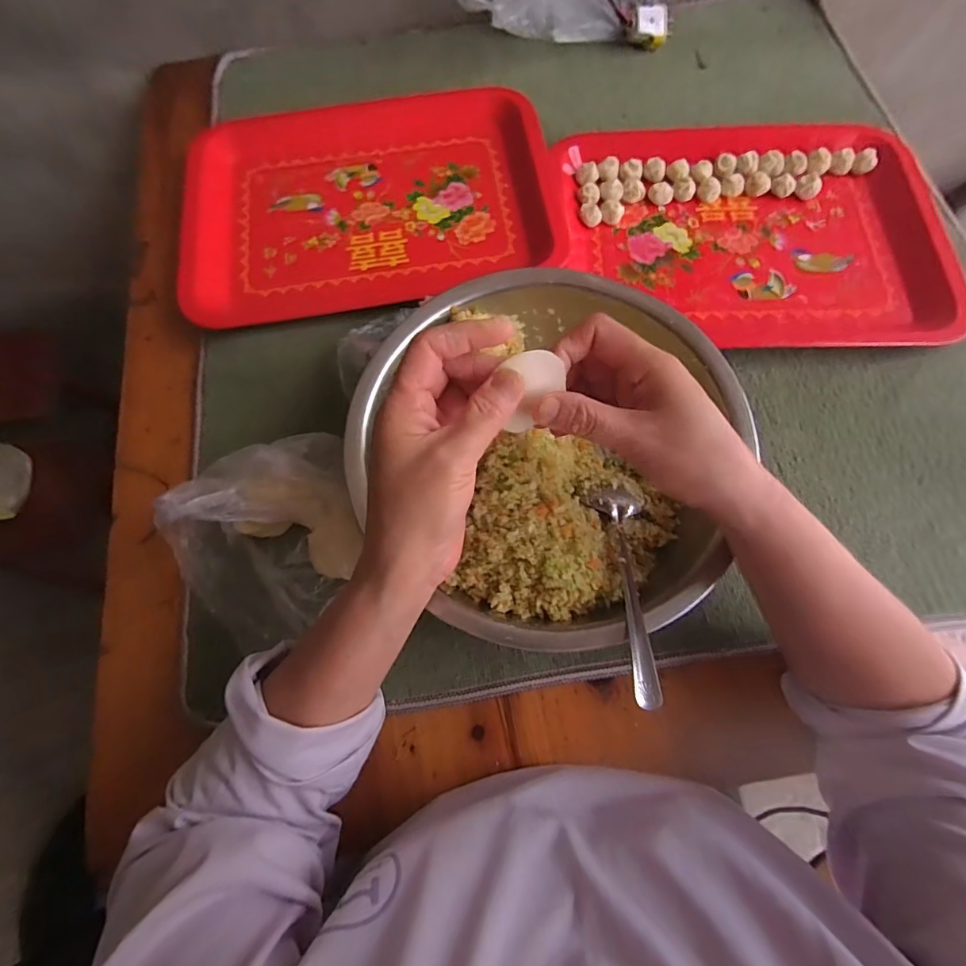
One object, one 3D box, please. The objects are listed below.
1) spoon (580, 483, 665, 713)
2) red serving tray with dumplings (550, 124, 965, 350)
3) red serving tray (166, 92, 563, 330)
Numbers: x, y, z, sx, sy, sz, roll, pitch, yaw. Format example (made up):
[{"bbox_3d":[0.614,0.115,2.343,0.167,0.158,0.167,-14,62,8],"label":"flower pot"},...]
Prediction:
[{"bbox_3d":[0.095,0.066,0.305,0.041,0.015,0.150,1,51,2],"label":"spoon"},{"bbox_3d":[0.258,-0.246,0.456,0.360,0.024,0.247,4,73,3],"label":"red serving tray with dumplings"},{"bbox_3d":[-0.119,-0.303,0.490,0.370,0.026,0.266,-10,73,-2],"label":"red serving tray"}]

